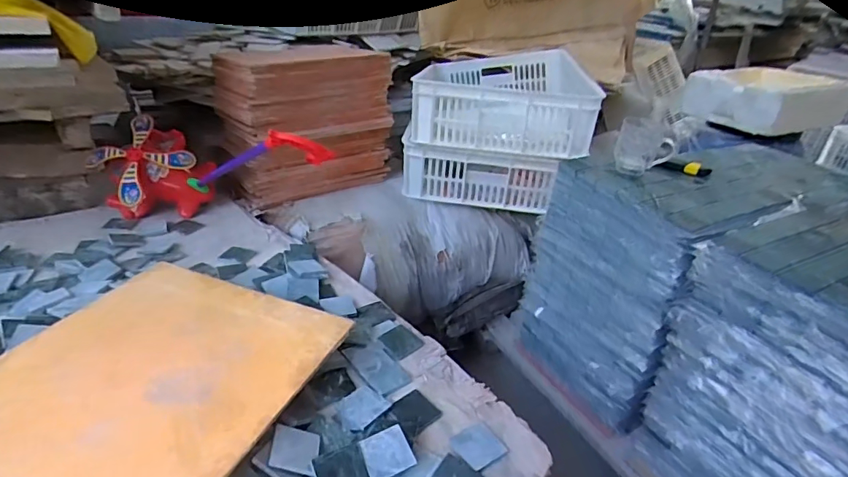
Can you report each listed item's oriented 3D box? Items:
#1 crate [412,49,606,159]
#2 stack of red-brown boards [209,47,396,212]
[{"bbox_3d":[0.196,-0.373,1.268,0.407,0.133,0.559,7,30,3],"label":"crate"},{"bbox_3d":[-0.292,-0.302,1.186,0.360,0.319,0.262,-16,36,-32],"label":"stack of red-brown boards"}]

